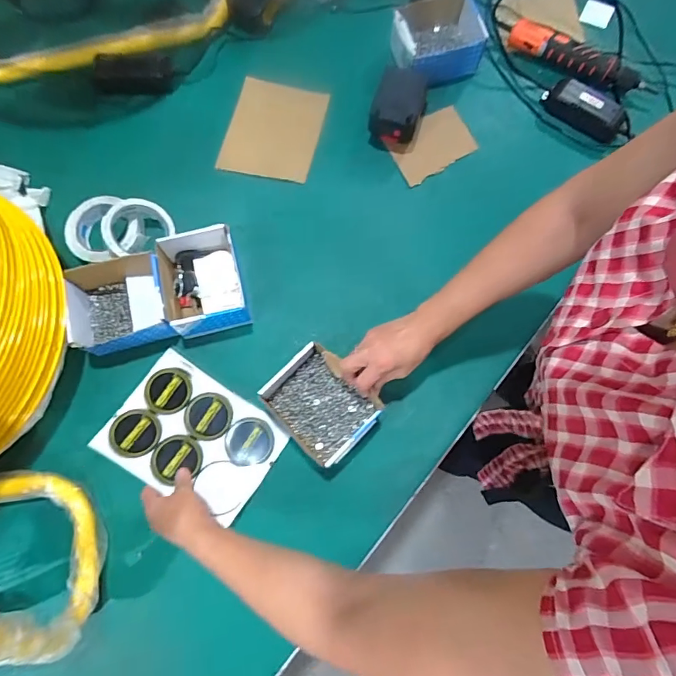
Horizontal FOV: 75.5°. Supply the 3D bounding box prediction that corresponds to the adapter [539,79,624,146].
[{"bbox_3d":[0.403,-0.377,0.713,0.132,0.031,0.061,37,78,8],"label":"adapter"}]

